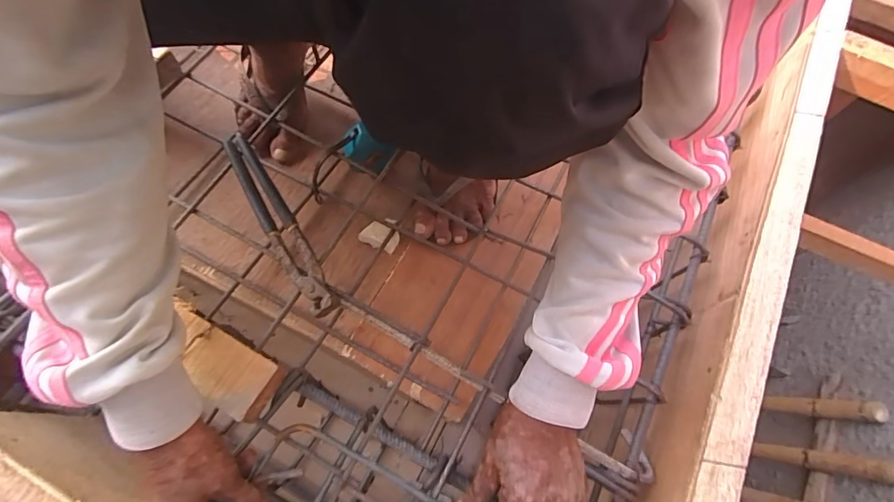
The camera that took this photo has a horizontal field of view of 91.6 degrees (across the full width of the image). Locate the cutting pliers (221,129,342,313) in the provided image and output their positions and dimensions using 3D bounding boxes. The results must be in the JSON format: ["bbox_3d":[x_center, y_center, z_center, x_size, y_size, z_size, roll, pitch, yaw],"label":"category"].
[{"bbox_3d":[-0.190,-0.033,0.486,0.036,0.019,0.244,-29,71,-15],"label":"cutting pliers"}]

